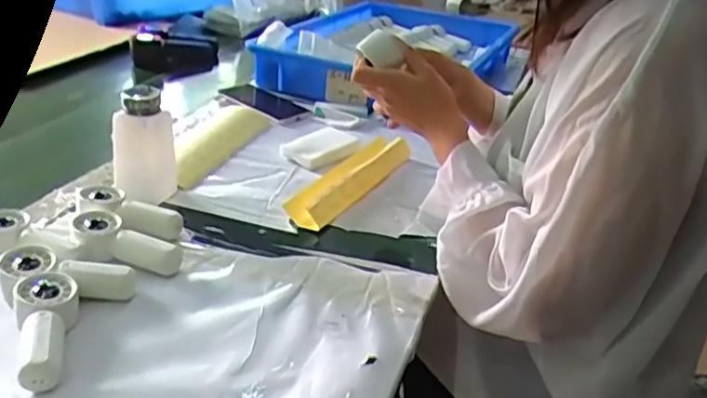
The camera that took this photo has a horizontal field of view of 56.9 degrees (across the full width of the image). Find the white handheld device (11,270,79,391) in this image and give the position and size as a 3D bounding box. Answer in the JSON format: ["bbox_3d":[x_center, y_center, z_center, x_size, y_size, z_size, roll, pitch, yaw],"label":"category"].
[{"bbox_3d":[-0.239,0.098,0.506,0.046,0.031,0.114,-6,29,-22],"label":"white handheld device"}]

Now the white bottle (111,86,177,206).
[{"bbox_3d":[-0.226,-0.054,0.705,0.051,0.122,0.058,18,29,22],"label":"white bottle"}]

